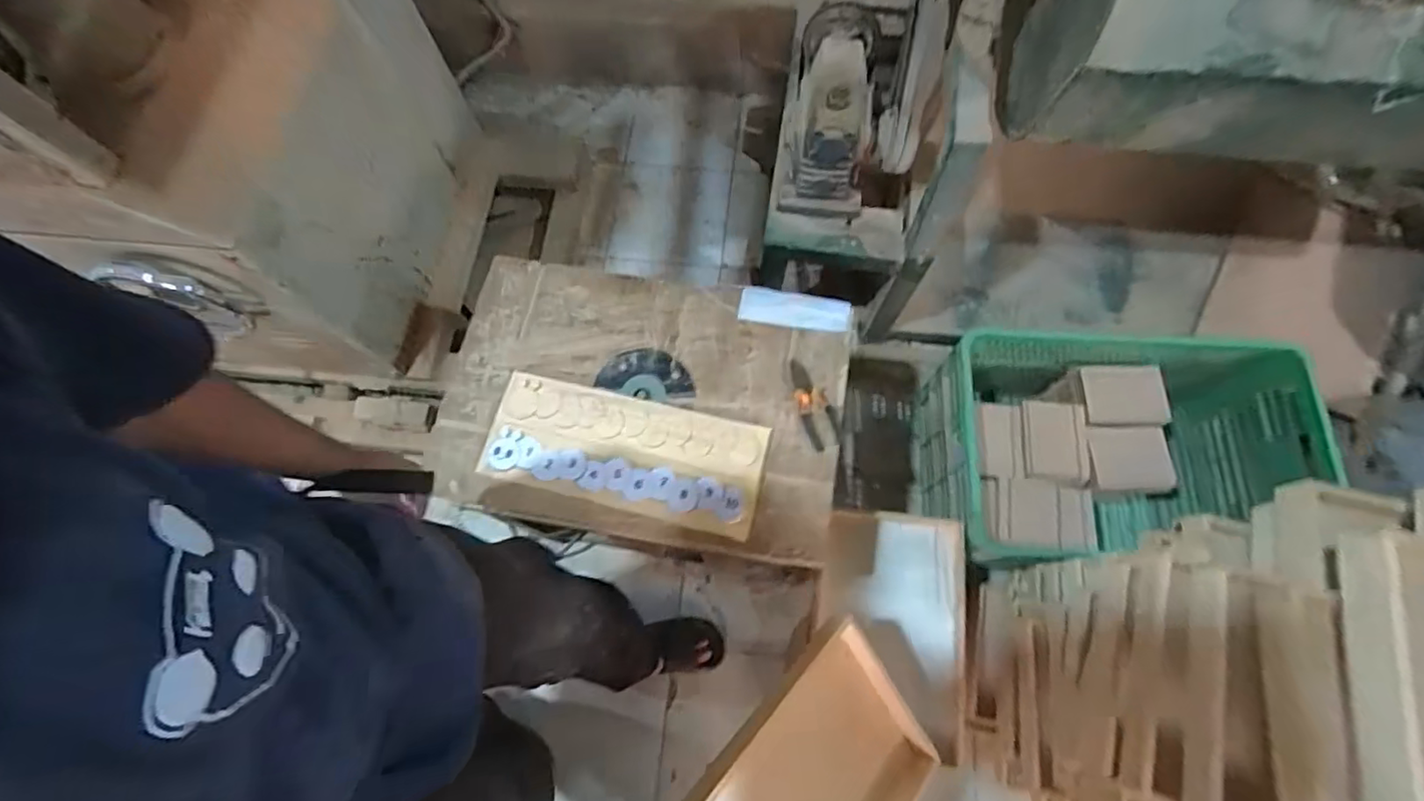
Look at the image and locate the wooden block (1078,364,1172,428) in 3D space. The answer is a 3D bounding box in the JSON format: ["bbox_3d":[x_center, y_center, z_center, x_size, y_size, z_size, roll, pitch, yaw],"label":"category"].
[{"bbox_3d":[0.785,-0.010,1.142,0.148,0.017,0.118,1,68,3],"label":"wooden block"}]

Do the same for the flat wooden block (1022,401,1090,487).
[{"bbox_3d":[0.638,0.074,1.111,0.124,0.030,0.153,5,71,4],"label":"flat wooden block"}]

